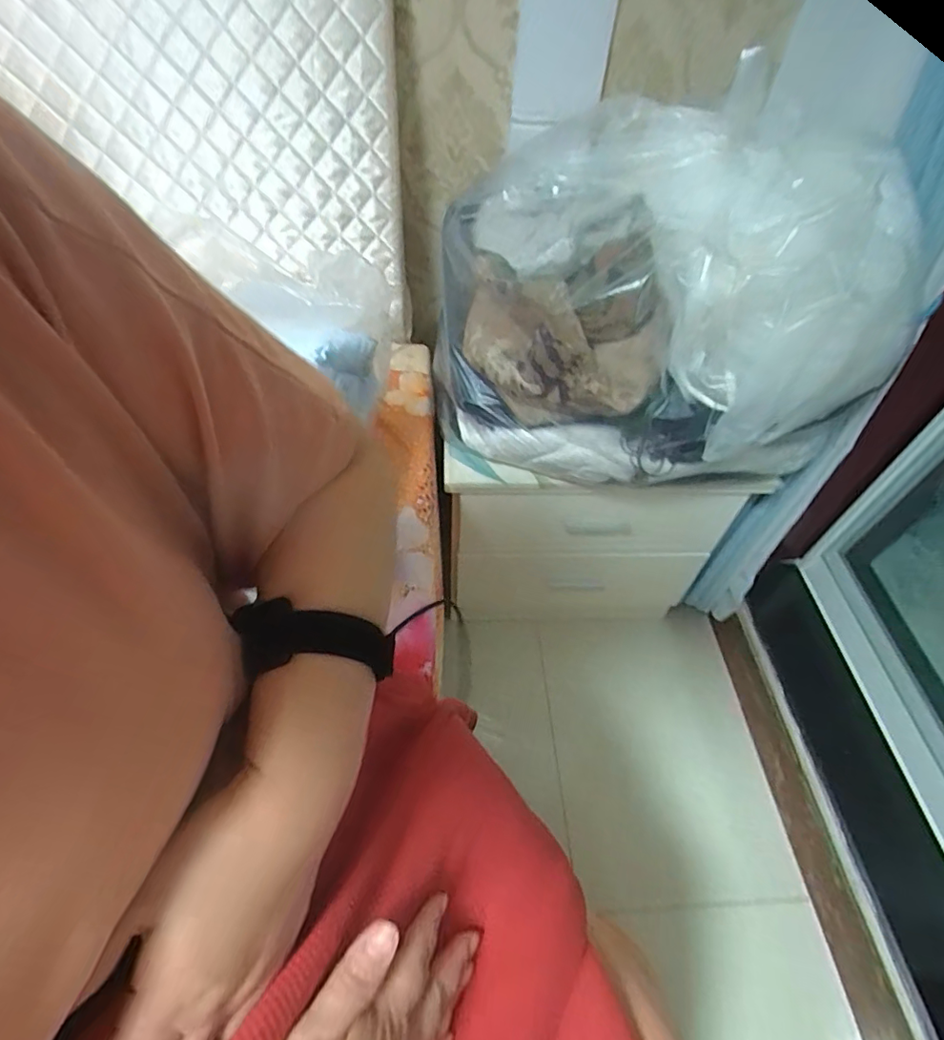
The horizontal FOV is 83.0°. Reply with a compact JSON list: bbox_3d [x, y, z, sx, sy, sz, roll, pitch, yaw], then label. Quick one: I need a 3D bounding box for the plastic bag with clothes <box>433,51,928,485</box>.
[{"bbox_3d":[0.227,-0.272,0.697,0.511,0.358,0.386,-8,53,-9],"label":"plastic bag with clothes"}]

